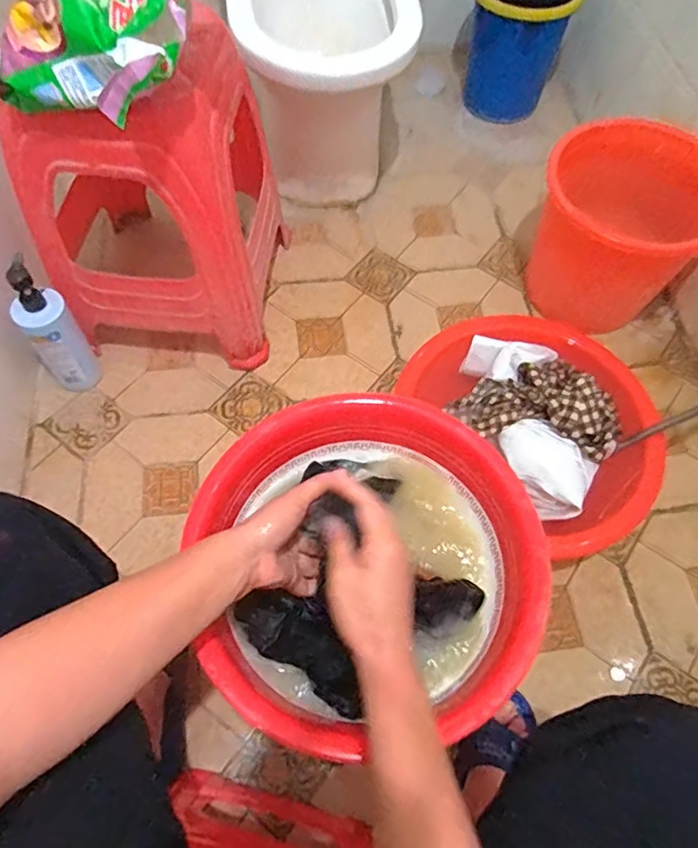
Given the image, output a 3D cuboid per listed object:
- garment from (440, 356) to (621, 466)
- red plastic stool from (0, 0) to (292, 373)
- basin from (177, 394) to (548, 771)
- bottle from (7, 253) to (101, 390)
[{"bbox_3d":[0.315,-0.047,0.938,0.283,0.070,0.172,12,64,5],"label":"garment"},{"bbox_3d":[-0.318,-0.375,0.973,0.332,0.487,0.326,5,63,1],"label":"red plastic stool"},{"bbox_3d":[0.021,0.143,0.593,0.329,0.101,0.321,-10,64,-6],"label":"basin"},{"bbox_3d":[-0.506,-0.154,0.960,0.088,0.270,0.071,-37,70,-18],"label":"bottle"}]

